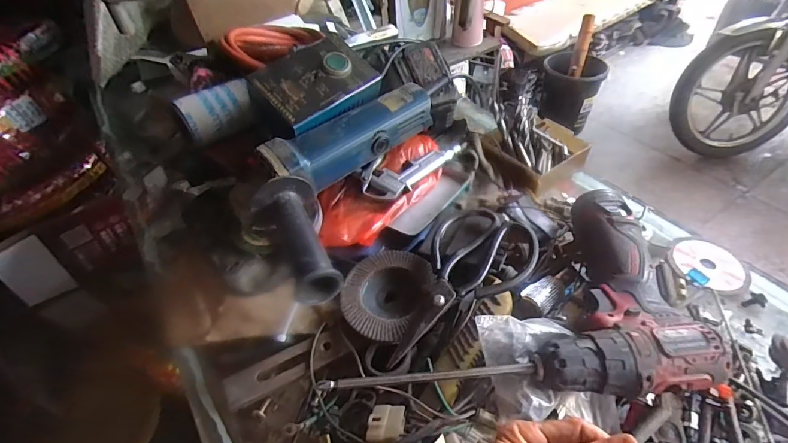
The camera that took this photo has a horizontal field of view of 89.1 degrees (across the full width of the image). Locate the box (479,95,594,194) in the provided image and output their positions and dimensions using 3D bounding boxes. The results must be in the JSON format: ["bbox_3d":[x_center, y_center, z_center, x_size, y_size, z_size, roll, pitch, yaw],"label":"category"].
[{"bbox_3d":[0.175,-0.102,0.536,0.128,0.050,0.133,-30,51,-20],"label":"box"}]

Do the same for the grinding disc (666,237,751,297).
[{"bbox_3d":[0.334,0.045,0.424,0.074,0.005,0.074,-1,47,1],"label":"grinding disc"}]

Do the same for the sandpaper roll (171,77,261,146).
[{"bbox_3d":[-0.242,-0.155,0.562,0.052,0.051,0.106,31,58,30],"label":"sandpaper roll"}]

